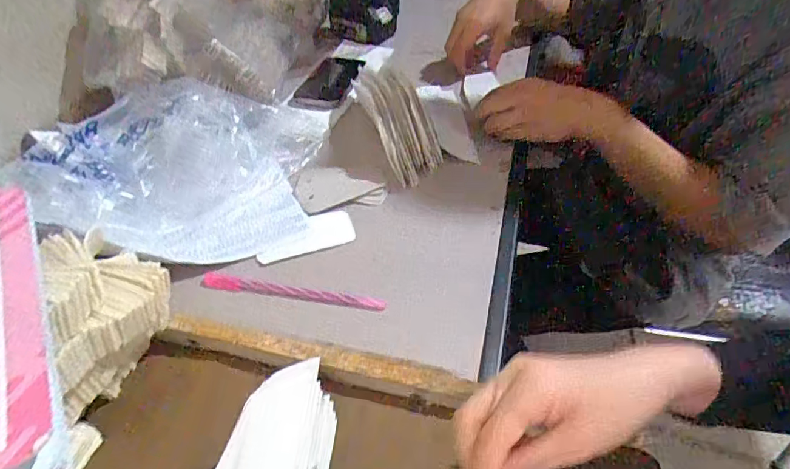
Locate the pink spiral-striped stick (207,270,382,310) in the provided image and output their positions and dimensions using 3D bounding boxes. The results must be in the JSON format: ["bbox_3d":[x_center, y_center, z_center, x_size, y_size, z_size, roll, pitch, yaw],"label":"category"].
[{"bbox_3d":[-0.099,0.054,0.445,0.179,0.006,0.016,6,46,10],"label":"pink spiral-striped stick"}]

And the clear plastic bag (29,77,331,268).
[{"bbox_3d":[-0.243,-0.088,0.533,0.281,0.093,0.239,-3,45,2],"label":"clear plastic bag"}]

